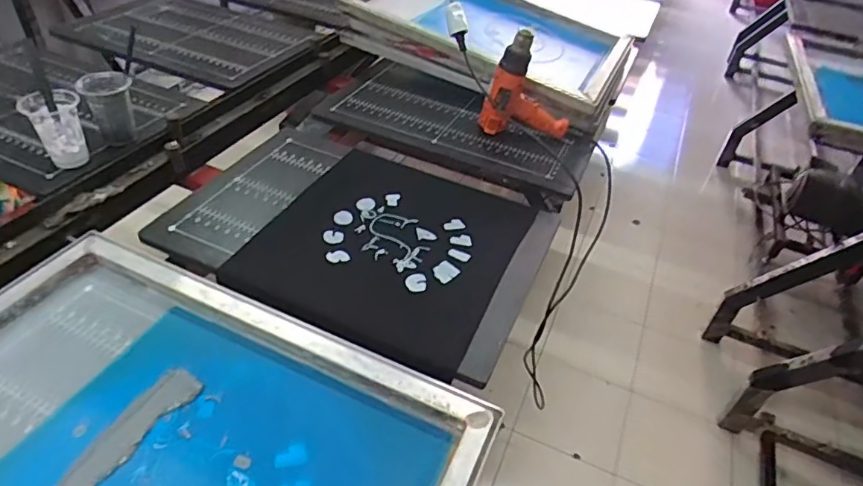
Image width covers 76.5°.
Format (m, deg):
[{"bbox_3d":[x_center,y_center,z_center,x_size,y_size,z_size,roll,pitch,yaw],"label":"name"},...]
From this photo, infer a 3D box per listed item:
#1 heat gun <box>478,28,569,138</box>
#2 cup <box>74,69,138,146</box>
[{"bbox_3d":[0.212,-0.329,1.183,0.195,0.213,0.066,13,41,8],"label":"heat gun"},{"bbox_3d":[-0.621,-0.259,1.061,0.086,0.117,0.078,-11,44,-19],"label":"cup"}]

